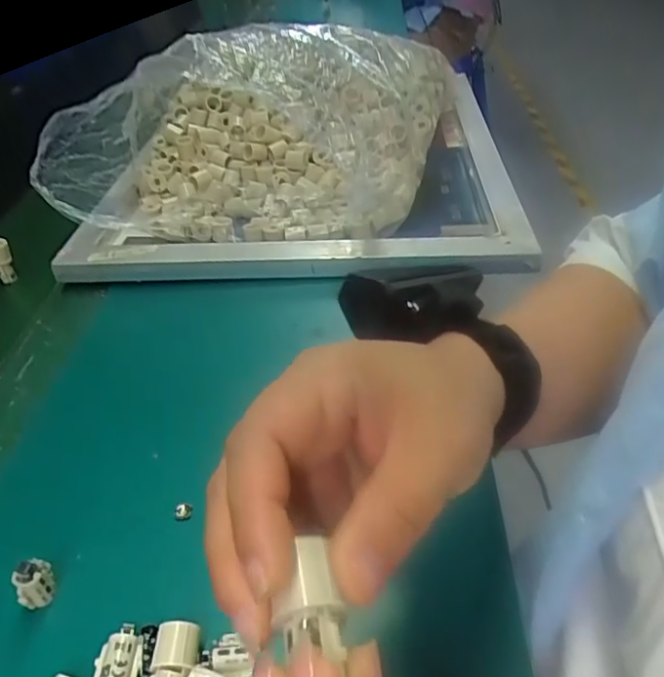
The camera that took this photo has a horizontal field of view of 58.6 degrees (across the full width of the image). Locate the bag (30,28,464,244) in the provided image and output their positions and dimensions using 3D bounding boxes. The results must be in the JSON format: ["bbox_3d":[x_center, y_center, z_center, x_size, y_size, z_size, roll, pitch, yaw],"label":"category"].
[{"bbox_3d":[-0.063,-0.233,0.611,0.341,0.176,0.318,-3,39,9],"label":"bag"}]

